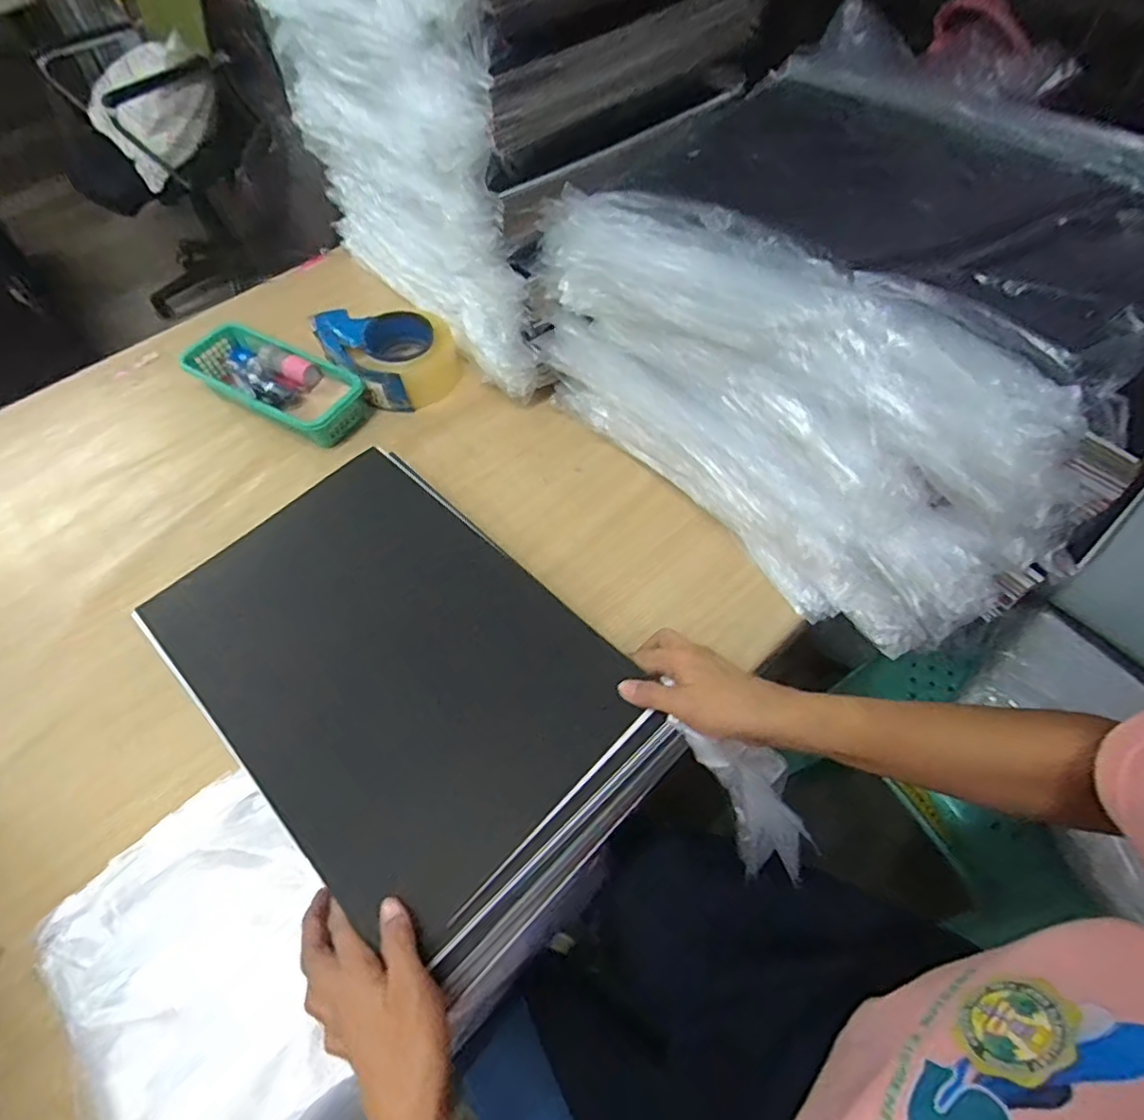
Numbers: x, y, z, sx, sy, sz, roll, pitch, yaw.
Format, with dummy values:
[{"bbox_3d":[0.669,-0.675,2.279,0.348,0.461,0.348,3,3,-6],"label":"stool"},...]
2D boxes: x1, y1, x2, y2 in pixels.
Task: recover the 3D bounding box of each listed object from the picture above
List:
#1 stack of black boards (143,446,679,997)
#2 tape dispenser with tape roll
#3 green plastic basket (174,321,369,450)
[{"bbox_3d":[-0.136,0.085,0.491,0.403,0.027,0.254,37,67,24],"label":"stack of black boards"},{"bbox_3d":[-0.212,-0.235,0.693,0.161,0.060,0.114,30,64,21],"label":"tape dispenser with tape roll"},{"bbox_3d":[-0.333,-0.196,0.672,0.217,0.048,0.093,25,62,18],"label":"green plastic basket"}]

